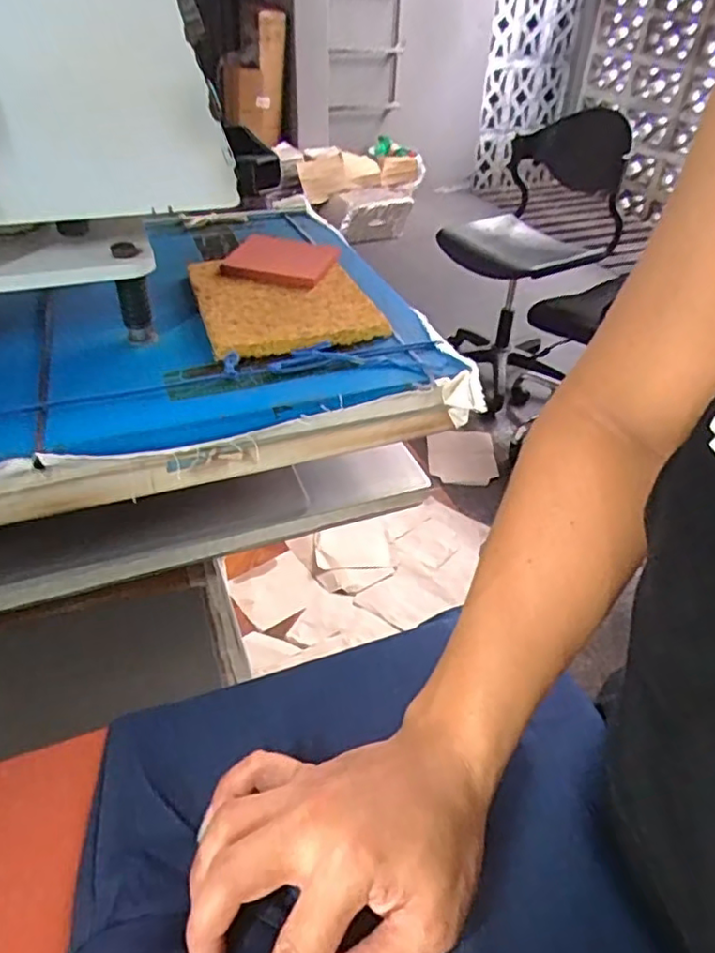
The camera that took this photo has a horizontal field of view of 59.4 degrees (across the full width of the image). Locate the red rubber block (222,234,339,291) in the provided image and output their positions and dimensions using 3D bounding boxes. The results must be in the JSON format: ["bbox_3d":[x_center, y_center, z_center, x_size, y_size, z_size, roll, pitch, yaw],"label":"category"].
[{"bbox_3d":[-0.070,-0.197,0.571,0.094,0.011,0.086,10,40,10],"label":"red rubber block"}]

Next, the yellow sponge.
[{"bbox_3d":[-0.063,-0.147,0.526,0.136,0.015,0.157,-11,41,-15],"label":"yellow sponge"}]

